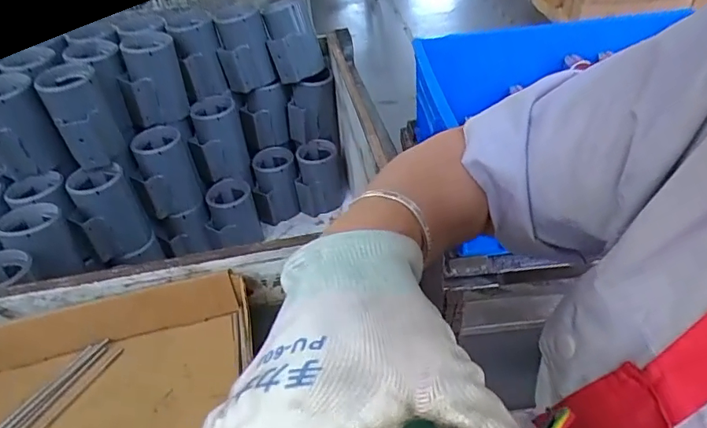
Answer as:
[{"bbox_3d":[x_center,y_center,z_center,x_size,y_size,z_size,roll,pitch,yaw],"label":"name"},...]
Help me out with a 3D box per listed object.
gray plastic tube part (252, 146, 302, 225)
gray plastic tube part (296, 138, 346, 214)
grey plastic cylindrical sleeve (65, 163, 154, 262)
[{"bbox_3d":[-0.154,-0.058,0.997,0.087,0.119,0.085,-9,41,-4],"label":"gray plastic tube part"},{"bbox_3d":[-0.065,-0.075,1.005,0.096,0.119,0.082,-4,40,1],"label":"gray plastic tube part"},{"bbox_3d":[-0.381,-0.004,0.775,0.088,0.126,0.077,-23,44,-20],"label":"grey plastic cylindrical sleeve"}]

